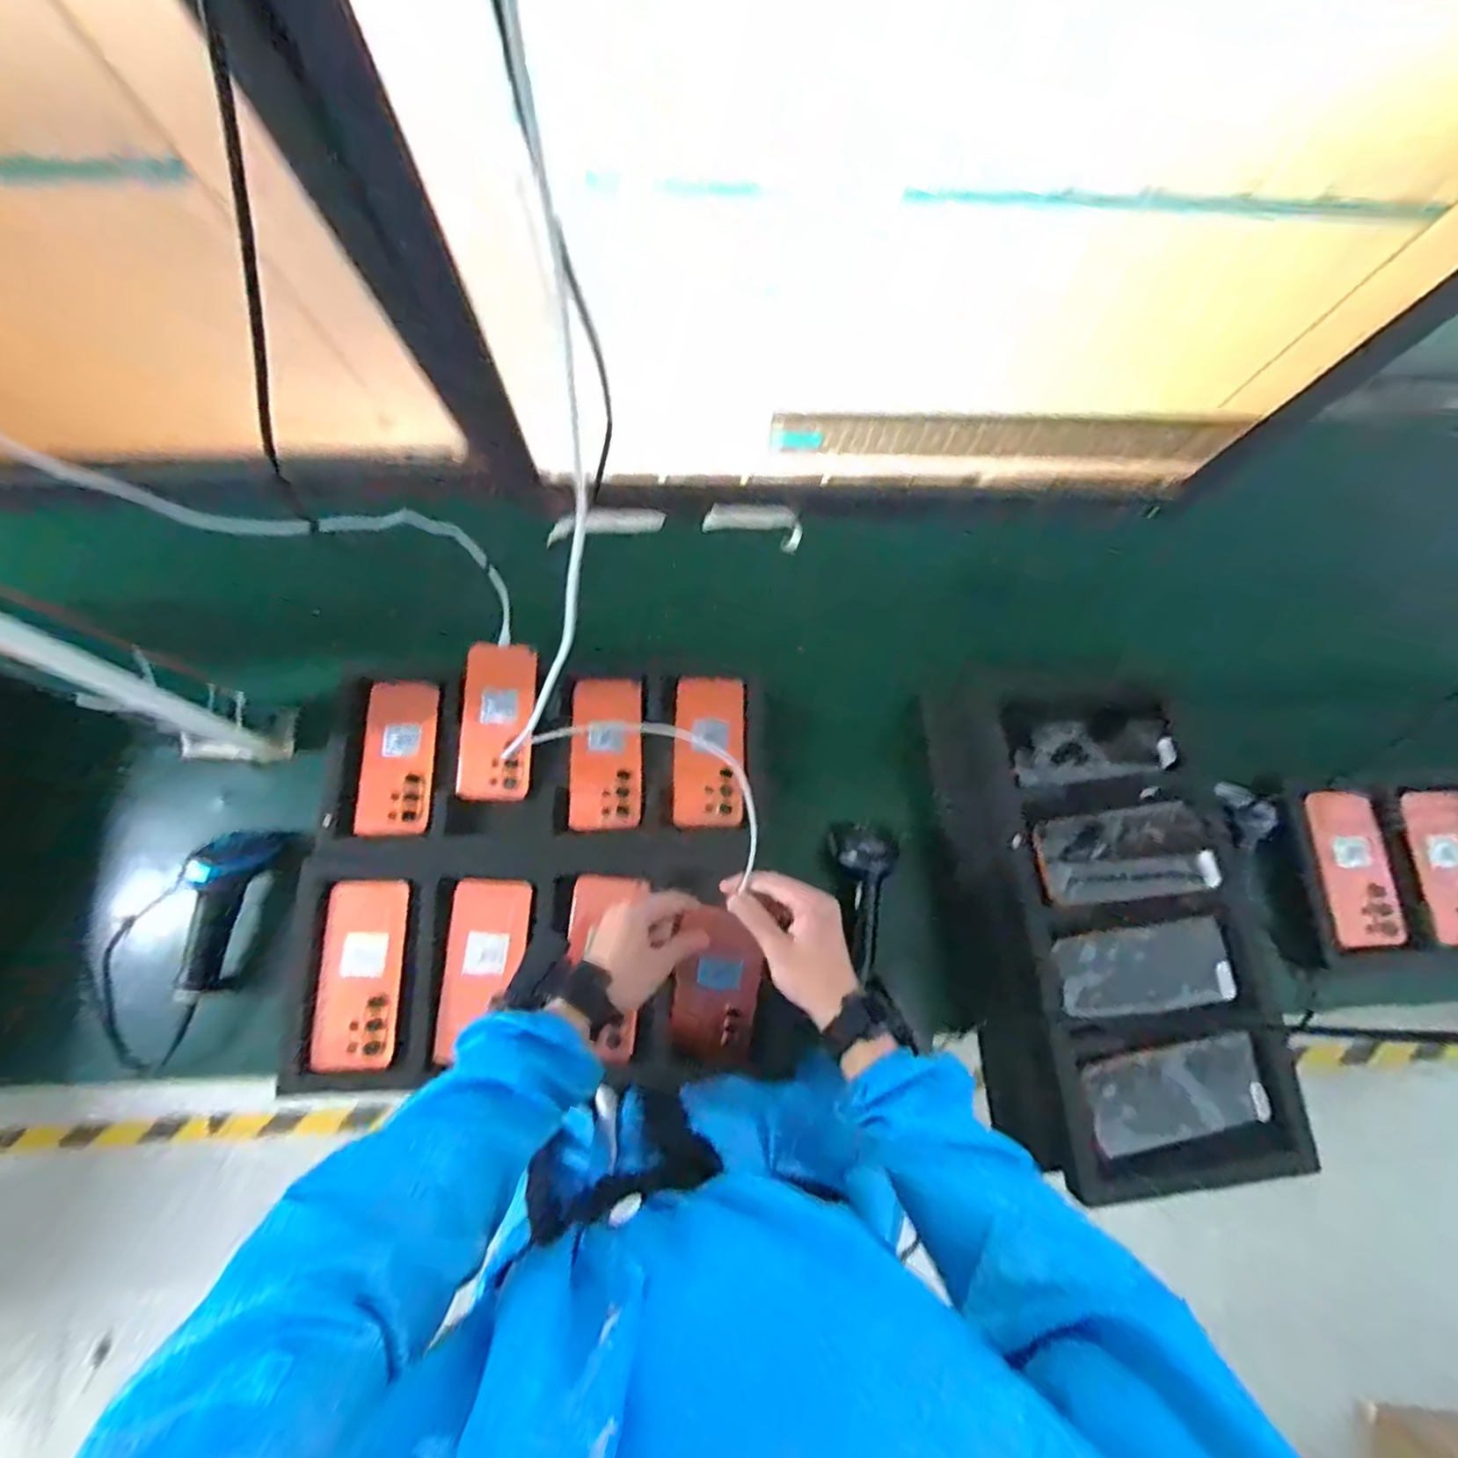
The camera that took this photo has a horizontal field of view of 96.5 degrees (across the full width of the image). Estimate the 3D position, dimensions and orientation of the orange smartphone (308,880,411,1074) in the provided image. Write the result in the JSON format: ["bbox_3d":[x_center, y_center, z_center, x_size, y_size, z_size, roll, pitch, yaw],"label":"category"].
[{"bbox_3d":[-0.366,0.242,0.646,0.073,0.014,0.175,-1,75,-2],"label":"orange smartphone"}]

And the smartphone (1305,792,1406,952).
[{"bbox_3d":[0.728,0.162,0.757,0.074,0.015,0.179,6,69,5],"label":"smartphone"}]

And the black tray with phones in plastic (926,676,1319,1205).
[{"bbox_3d":[0.365,0.182,0.652,0.283,0.073,0.483,-4,75,-3],"label":"black tray with phones in plastic"}]

